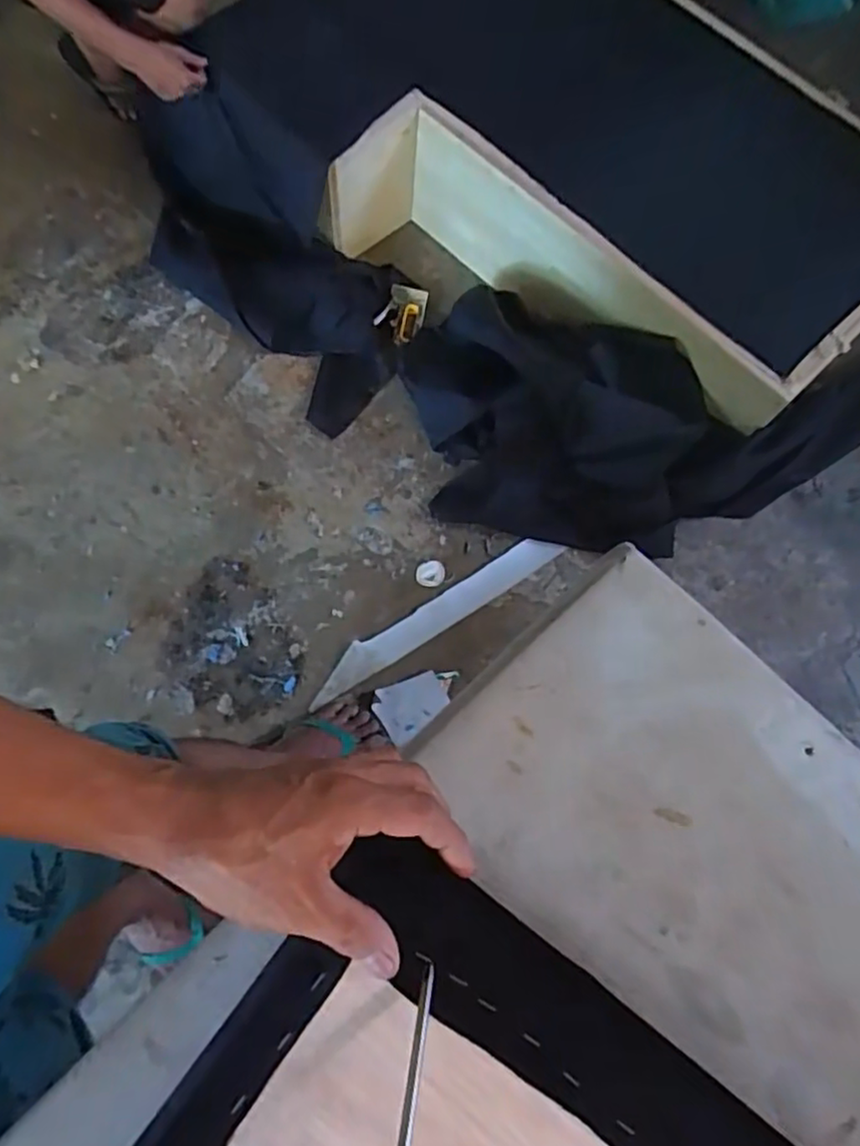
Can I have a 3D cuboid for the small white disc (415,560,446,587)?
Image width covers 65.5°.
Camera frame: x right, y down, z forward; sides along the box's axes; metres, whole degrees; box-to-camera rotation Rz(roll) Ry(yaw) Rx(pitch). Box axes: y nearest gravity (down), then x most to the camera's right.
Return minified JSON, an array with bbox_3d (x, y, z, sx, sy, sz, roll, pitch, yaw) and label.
[{"bbox_3d":[0.001,0.002,1.284,0.058,0.013,0.048,-18,73,-8],"label":"small white disc"}]

